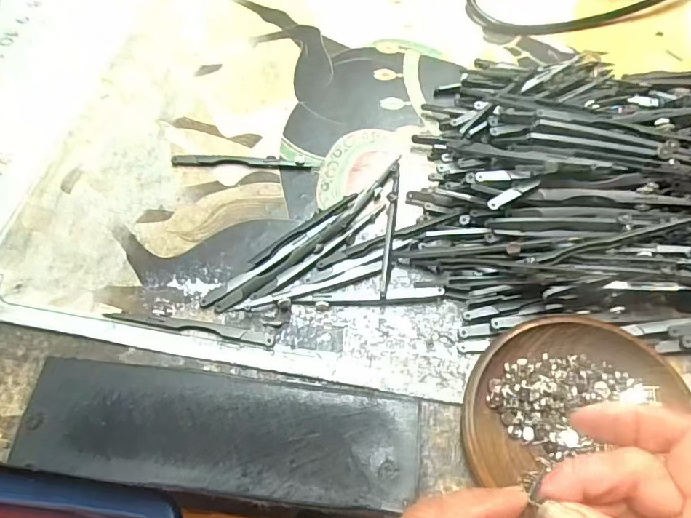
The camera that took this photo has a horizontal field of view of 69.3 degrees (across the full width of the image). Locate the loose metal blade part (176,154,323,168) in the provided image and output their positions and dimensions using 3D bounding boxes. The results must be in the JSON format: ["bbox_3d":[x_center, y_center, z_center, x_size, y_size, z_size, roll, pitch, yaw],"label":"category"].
[{"bbox_3d":[-0.072,-0.072,0.363,0.105,0.006,0.009,1,61,4],"label":"loose metal blade part"}]

